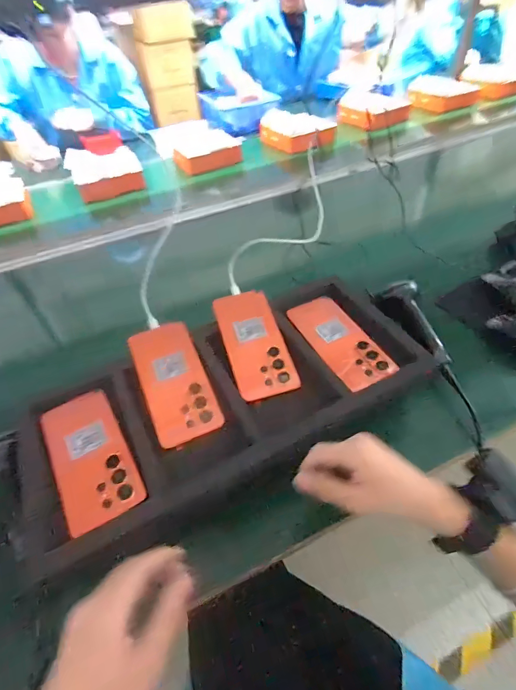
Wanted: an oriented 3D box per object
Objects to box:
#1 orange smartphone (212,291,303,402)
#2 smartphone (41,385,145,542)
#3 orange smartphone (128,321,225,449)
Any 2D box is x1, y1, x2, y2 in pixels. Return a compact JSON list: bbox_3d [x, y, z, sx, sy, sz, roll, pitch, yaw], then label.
[{"bbox_3d":[-0.005,-0.005,0.496,0.079,0.004,0.168,-16,59,-9],"label":"orange smartphone"},{"bbox_3d":[-0.192,0.122,0.412,0.077,0.006,0.164,-26,53,-20],"label":"smartphone"},{"bbox_3d":[-0.107,0.042,0.461,0.079,0.009,0.165,-21,60,-14],"label":"orange smartphone"}]

